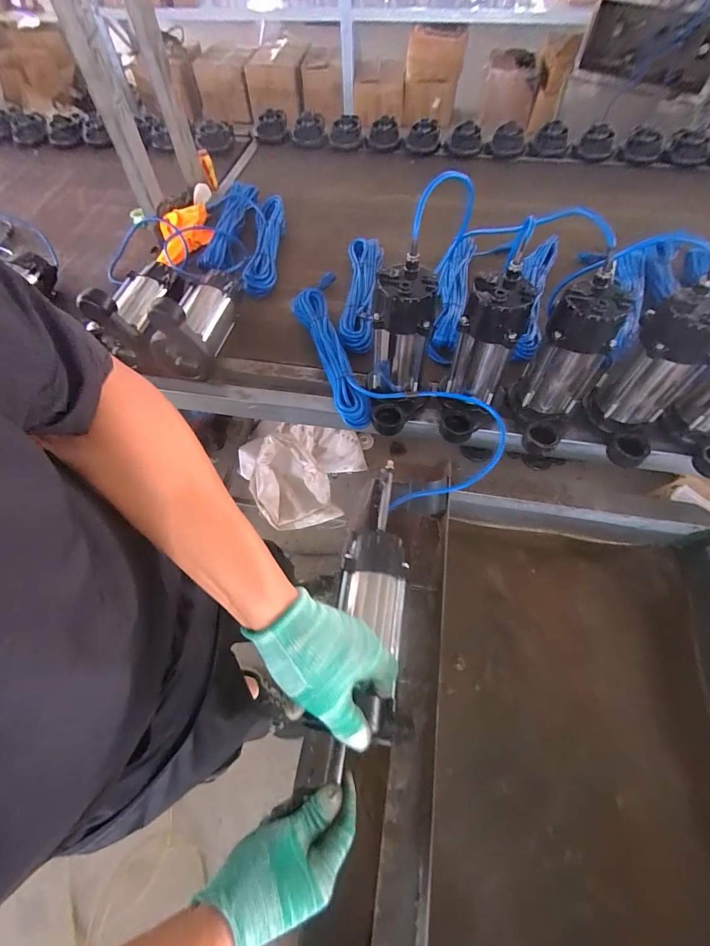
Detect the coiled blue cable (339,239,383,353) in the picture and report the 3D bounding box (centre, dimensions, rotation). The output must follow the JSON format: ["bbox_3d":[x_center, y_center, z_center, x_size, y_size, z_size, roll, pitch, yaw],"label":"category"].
[{"bbox_3d":[0.019,-0.418,0.878,0.082,0.051,0.350,2,60,2],"label":"coiled blue cable"}]

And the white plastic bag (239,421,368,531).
[{"bbox_3d":[-0.163,-0.002,1.352,0.424,0.373,0.337,-12,61,-5],"label":"white plastic bag"}]

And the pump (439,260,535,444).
[{"bbox_3d":[0.198,-0.171,0.618,0.102,0.234,0.152,20,63,12],"label":"pump"}]

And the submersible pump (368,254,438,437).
[{"bbox_3d":[0.072,-0.190,0.627,0.102,0.218,0.152,6,61,5],"label":"submersible pump"}]

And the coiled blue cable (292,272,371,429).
[{"bbox_3d":[-0.060,-0.269,0.794,0.104,0.045,0.418,-11,61,-5],"label":"coiled blue cable"}]

